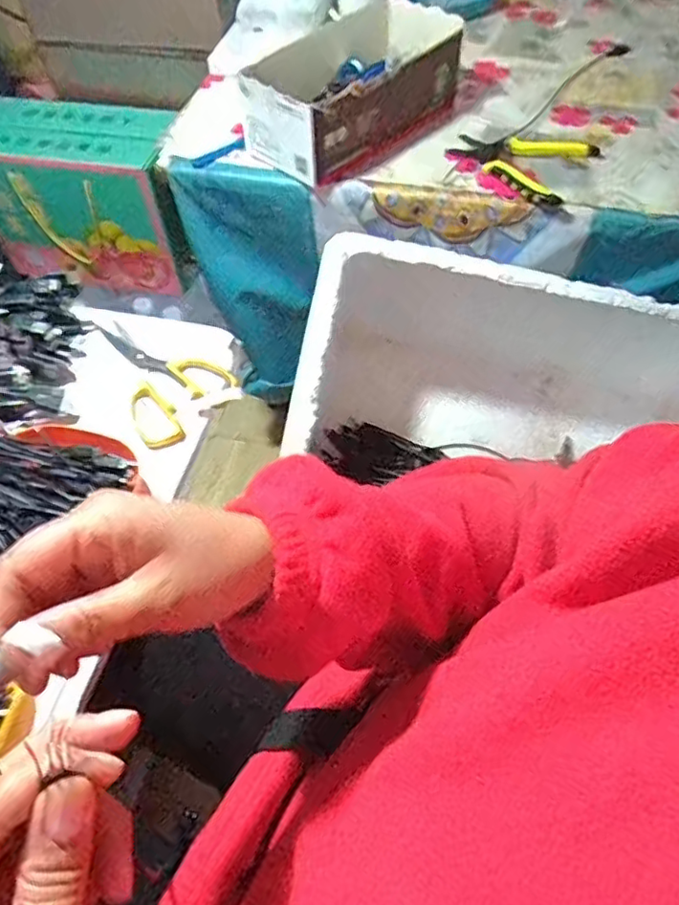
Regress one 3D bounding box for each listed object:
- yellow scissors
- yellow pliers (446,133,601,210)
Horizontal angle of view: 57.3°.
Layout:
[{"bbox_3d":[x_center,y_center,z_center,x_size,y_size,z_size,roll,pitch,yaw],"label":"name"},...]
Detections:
[{"bbox_3d":[-0.187,-0.076,0.590,0.165,0.015,0.099,33,64,22],"label":"yellow scissors"},{"bbox_3d":[0.208,-0.348,0.729,0.154,0.012,0.116,30,63,20],"label":"yellow pliers"}]

